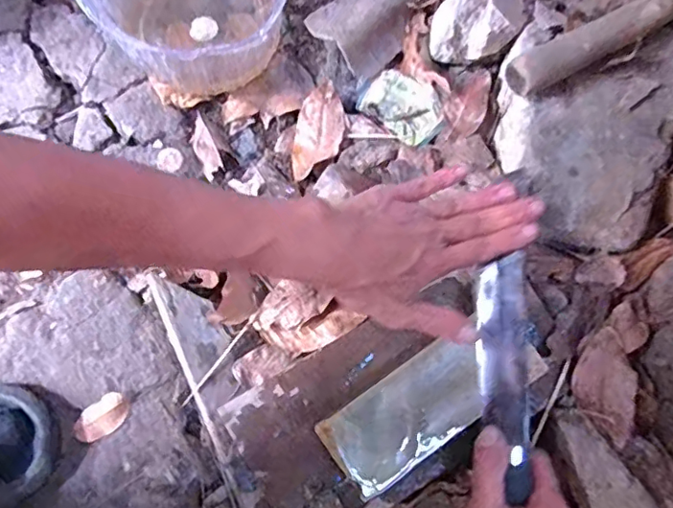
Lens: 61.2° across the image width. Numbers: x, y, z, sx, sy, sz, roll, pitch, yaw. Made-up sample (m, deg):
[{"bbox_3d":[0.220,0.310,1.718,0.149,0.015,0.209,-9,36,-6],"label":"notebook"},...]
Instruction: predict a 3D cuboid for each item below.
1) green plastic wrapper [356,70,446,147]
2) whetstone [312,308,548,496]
[{"bbox_3d":[0.063,-0.141,0.542,0.082,0.006,0.053,39,103,11],"label":"green plastic wrapper"},{"bbox_3d":[0.069,0.110,0.427,0.161,0.032,0.064,-35,77,-9],"label":"whetstone"}]

